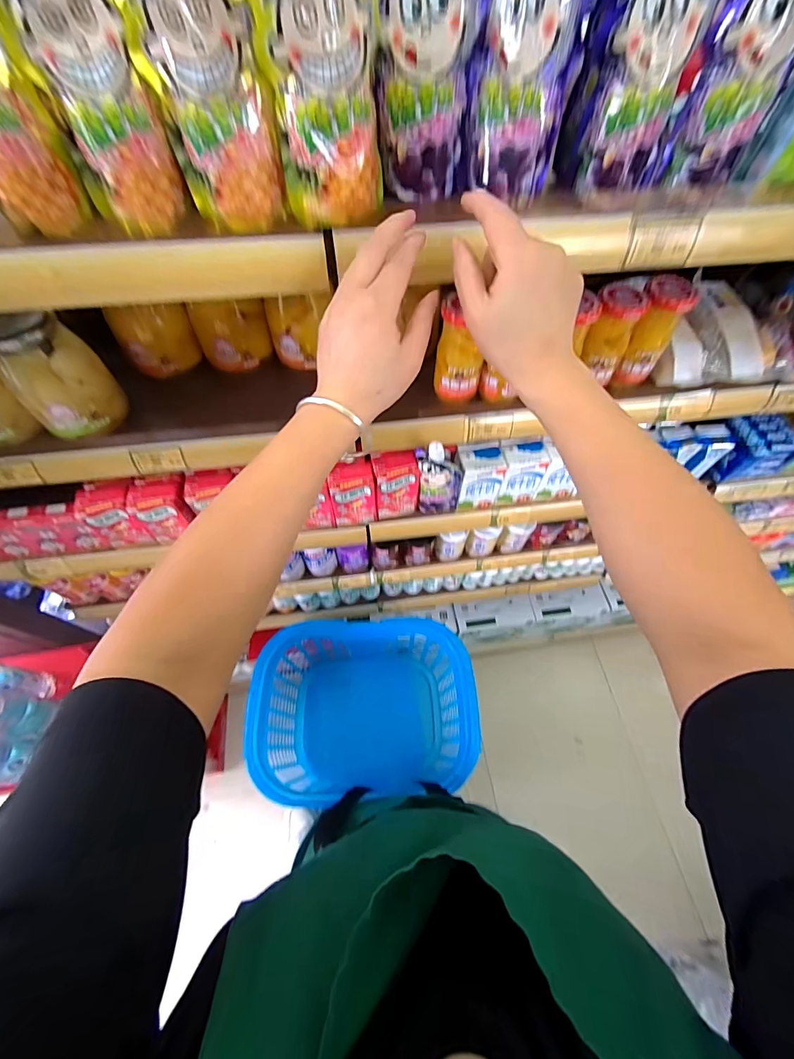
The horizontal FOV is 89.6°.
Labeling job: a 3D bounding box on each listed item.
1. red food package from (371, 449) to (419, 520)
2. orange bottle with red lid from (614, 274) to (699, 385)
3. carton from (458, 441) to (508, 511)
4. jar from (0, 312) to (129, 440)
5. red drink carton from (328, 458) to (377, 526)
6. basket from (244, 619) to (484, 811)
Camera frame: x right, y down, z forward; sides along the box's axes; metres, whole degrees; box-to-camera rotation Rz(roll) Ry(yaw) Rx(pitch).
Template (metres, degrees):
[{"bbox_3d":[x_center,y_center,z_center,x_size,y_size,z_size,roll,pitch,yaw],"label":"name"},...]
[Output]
[{"bbox_3d":[-0.002,-0.071,0.631,0.068,0.103,0.055,-6,62,-4],"label":"red food package"},{"bbox_3d":[0.320,-0.248,0.512,0.058,0.113,0.069,29,65,15],"label":"orange bottle with red lid"},{"bbox_3d":[0.128,-0.085,0.636,0.071,0.100,0.058,-6,62,-4],"label":"carton"},{"bbox_3d":[-0.404,-0.186,0.472,0.095,0.130,0.094,0,61,0],"label":"jar"},{"bbox_3d":[-0.067,-0.055,0.622,0.064,0.105,0.047,-6,61,-4],"label":"red drink carton"},{"bbox_3d":[-0.066,0.383,0.882,0.416,0.294,0.320,-4,61,-3],"label":"basket"}]

